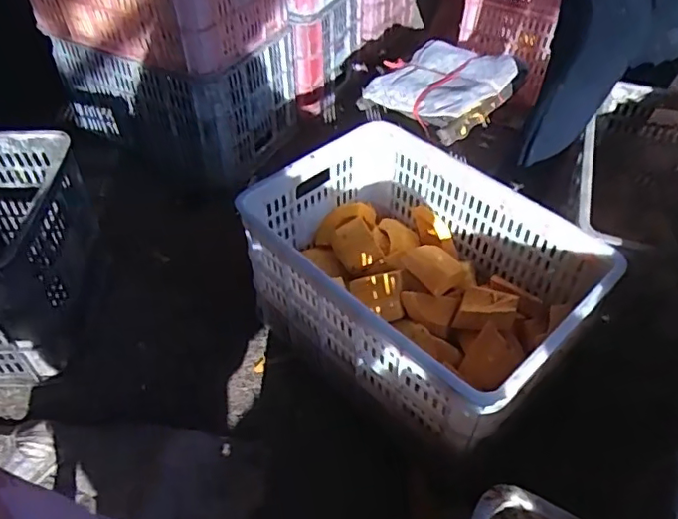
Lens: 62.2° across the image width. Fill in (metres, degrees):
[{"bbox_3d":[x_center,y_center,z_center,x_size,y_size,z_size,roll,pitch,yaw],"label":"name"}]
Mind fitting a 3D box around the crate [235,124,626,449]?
[{"bbox_3d":[0.130,0.015,0.974,0.391,0.229,0.544,-34,54,-29],"label":"crate"}]

